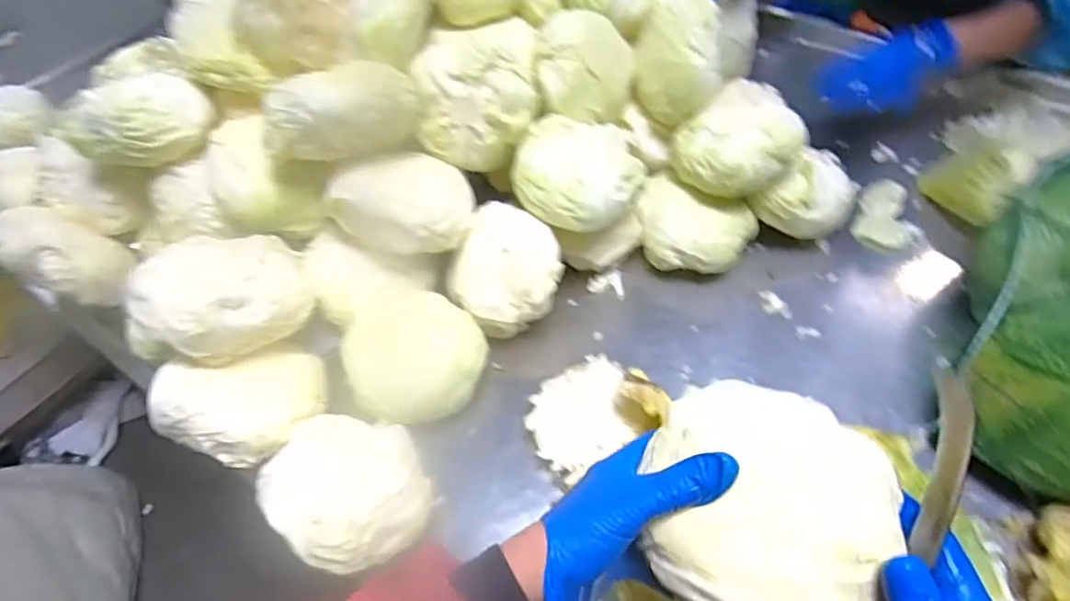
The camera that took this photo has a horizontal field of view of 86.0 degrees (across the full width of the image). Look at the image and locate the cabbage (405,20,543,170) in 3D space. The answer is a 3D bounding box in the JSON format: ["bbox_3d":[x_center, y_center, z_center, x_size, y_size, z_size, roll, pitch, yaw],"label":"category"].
[{"bbox_3d":[-0.061,-0.255,0.684,0.142,0.137,0.135,5,55,8],"label":"cabbage"}]

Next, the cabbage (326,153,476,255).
[{"bbox_3d":[-0.148,-0.116,0.653,0.141,0.088,0.117,9,56,11],"label":"cabbage"}]

